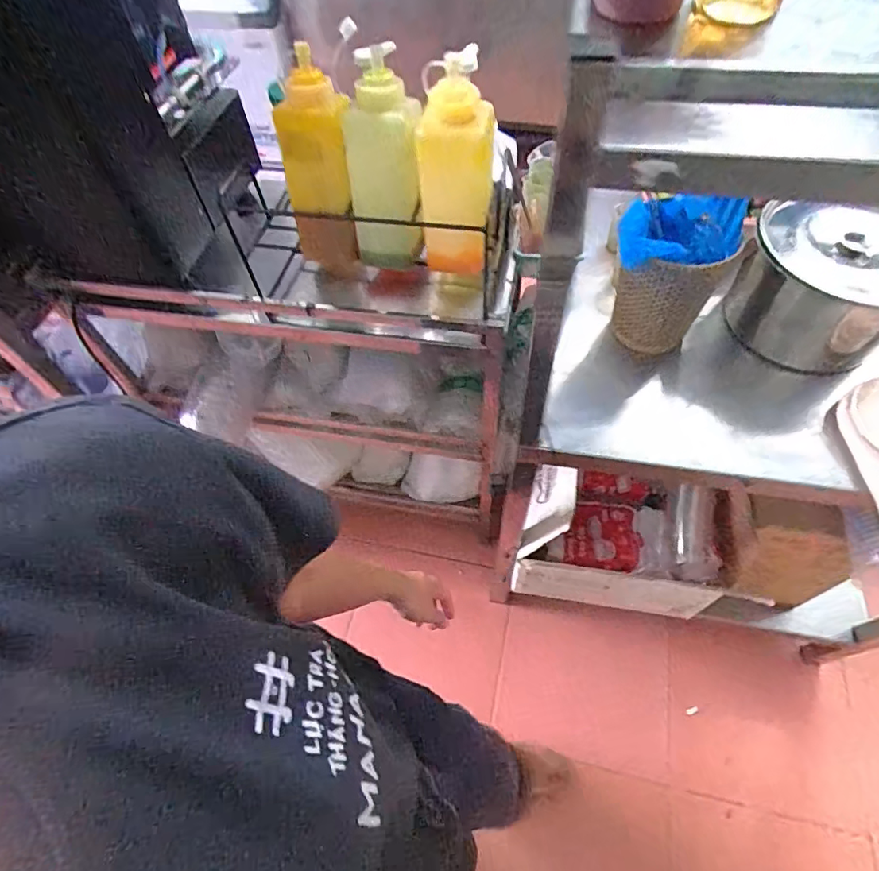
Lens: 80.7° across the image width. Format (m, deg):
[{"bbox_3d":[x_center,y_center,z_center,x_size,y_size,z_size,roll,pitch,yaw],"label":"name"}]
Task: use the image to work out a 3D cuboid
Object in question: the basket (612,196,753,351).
[{"bbox_3d":[0.294,-0.210,0.701,0.124,0.200,0.110,10,59,10],"label":"basket"}]

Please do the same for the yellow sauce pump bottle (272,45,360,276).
[{"bbox_3d":[-0.148,-0.327,0.661,0.085,0.237,0.105,2,58,5],"label":"yellow sauce pump bottle"}]

